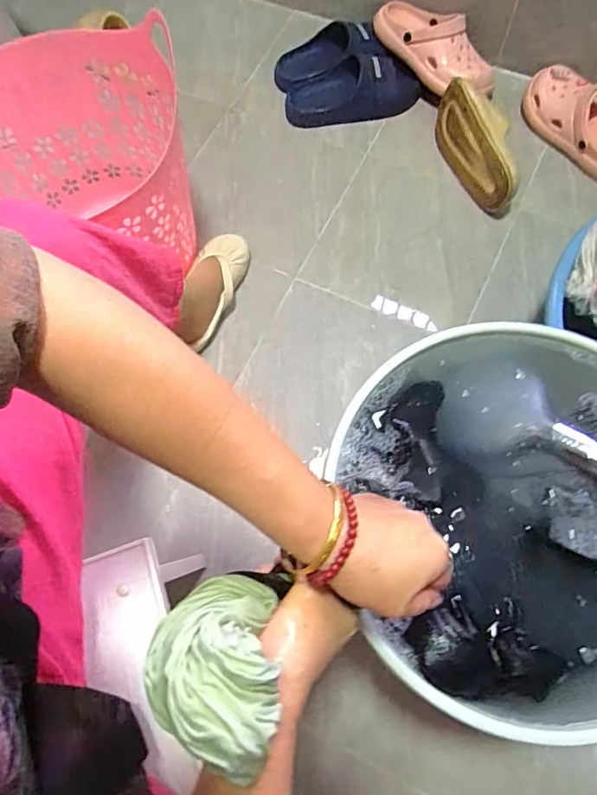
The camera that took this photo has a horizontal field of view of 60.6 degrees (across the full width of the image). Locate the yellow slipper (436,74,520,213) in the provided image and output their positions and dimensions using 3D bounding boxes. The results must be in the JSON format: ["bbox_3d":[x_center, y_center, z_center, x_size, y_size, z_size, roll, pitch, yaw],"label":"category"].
[{"bbox_3d":[0.342,-0.473,0.941,0.121,0.073,0.263,-20,85,-5],"label":"yellow slipper"}]

